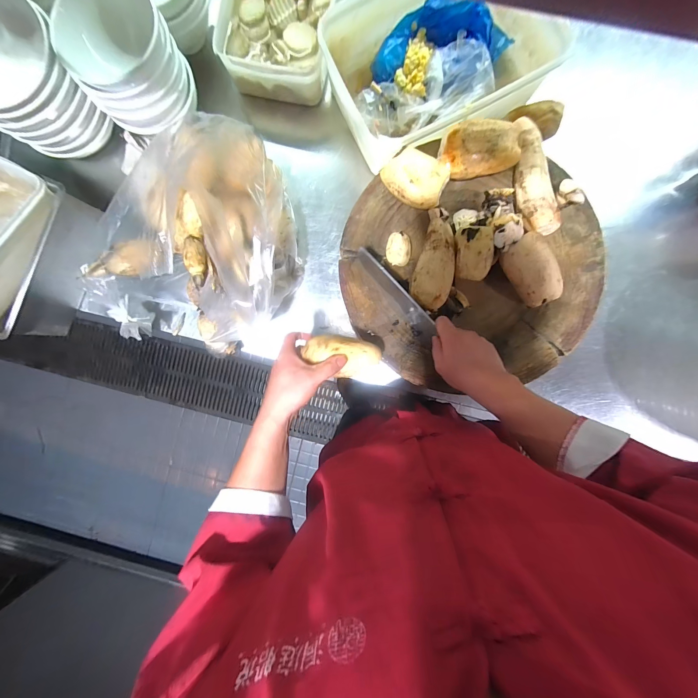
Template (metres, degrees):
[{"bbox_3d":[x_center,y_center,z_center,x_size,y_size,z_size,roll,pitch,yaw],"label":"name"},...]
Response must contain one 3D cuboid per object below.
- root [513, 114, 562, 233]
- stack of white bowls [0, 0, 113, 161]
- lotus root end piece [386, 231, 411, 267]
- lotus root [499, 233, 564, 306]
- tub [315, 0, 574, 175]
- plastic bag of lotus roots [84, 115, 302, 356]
[{"bbox_3d":[0.314,-0.290,0.509,0.050,0.040,0.195,-9,90,2],"label":"root"},{"bbox_3d":[-0.558,-0.467,0.532,0.168,0.158,0.194,42,92,1],"label":"stack of white bowls"},{"bbox_3d":[0.087,-0.175,0.538,0.044,0.042,0.054,10,91,2],"label":"lotus root end piece"},{"bbox_3d":[0.307,-0.128,0.518,0.063,0.067,0.114,-29,89,2],"label":"lotus root"},{"bbox_3d":[0.155,-0.529,0.589,0.370,0.135,0.295,-17,90,2],"label":"tub"},{"bbox_3d":[-0.287,-0.193,0.558,0.358,0.218,0.327,1,91,2],"label":"plastic bag of lotus roots"}]

